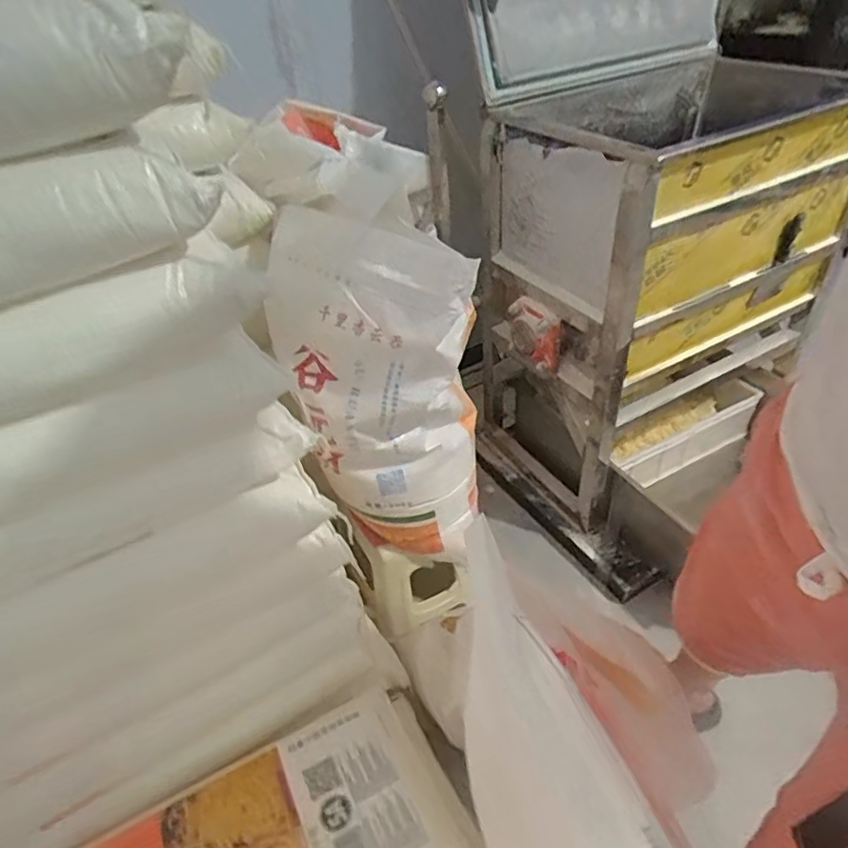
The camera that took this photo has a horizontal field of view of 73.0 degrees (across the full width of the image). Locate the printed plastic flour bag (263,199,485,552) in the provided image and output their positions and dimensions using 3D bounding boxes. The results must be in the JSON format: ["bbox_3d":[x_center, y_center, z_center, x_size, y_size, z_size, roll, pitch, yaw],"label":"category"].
[{"bbox_3d":[-0.054,-0.031,0.986,0.292,0.598,0.181,2,41,9],"label":"printed plastic flour bag"}]

